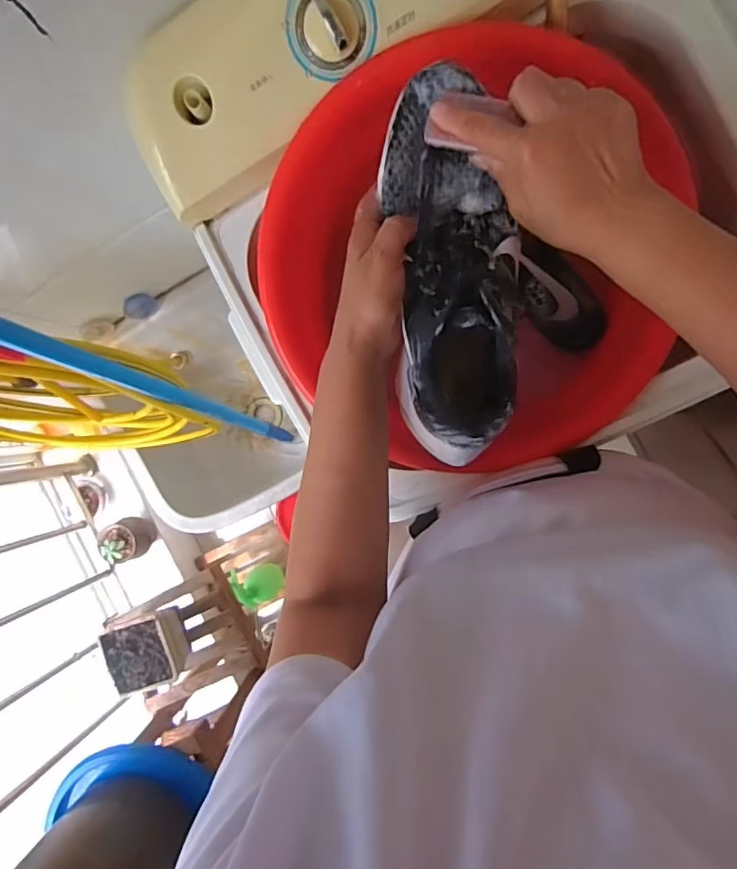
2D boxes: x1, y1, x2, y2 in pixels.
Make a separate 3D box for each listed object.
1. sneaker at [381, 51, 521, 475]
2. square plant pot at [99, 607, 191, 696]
[{"bbox_3d":[0.065,-0.122,0.404,0.093,0.084,0.279,-4,90,9],"label":"sneaker"},{"bbox_3d":[-0.390,0.378,0.933,0.122,0.078,0.122,-20,90,9],"label":"square plant pot"}]

